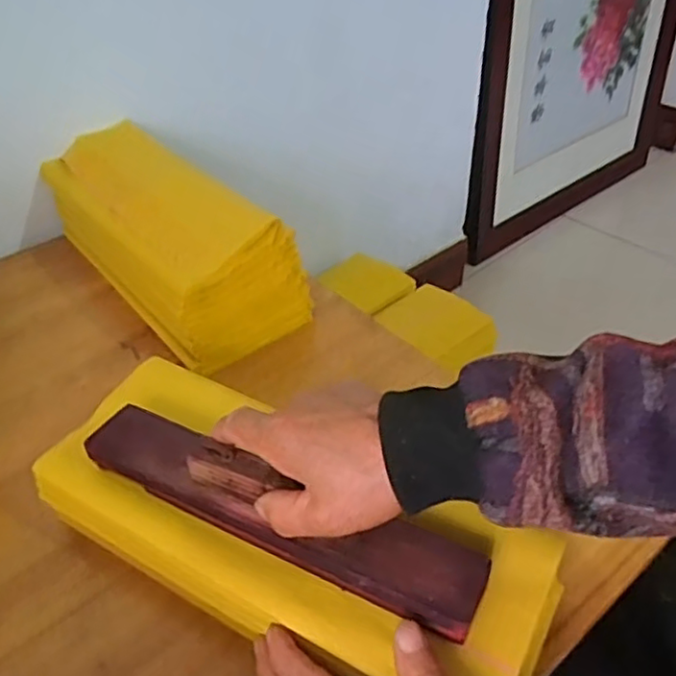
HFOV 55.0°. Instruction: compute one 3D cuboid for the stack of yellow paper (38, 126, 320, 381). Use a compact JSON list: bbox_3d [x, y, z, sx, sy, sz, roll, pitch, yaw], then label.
[{"bbox_3d":[-0.178,-0.110,0.654,0.132,0.112,0.319,-32,49,-30],"label":"stack of yellow paper"}]

